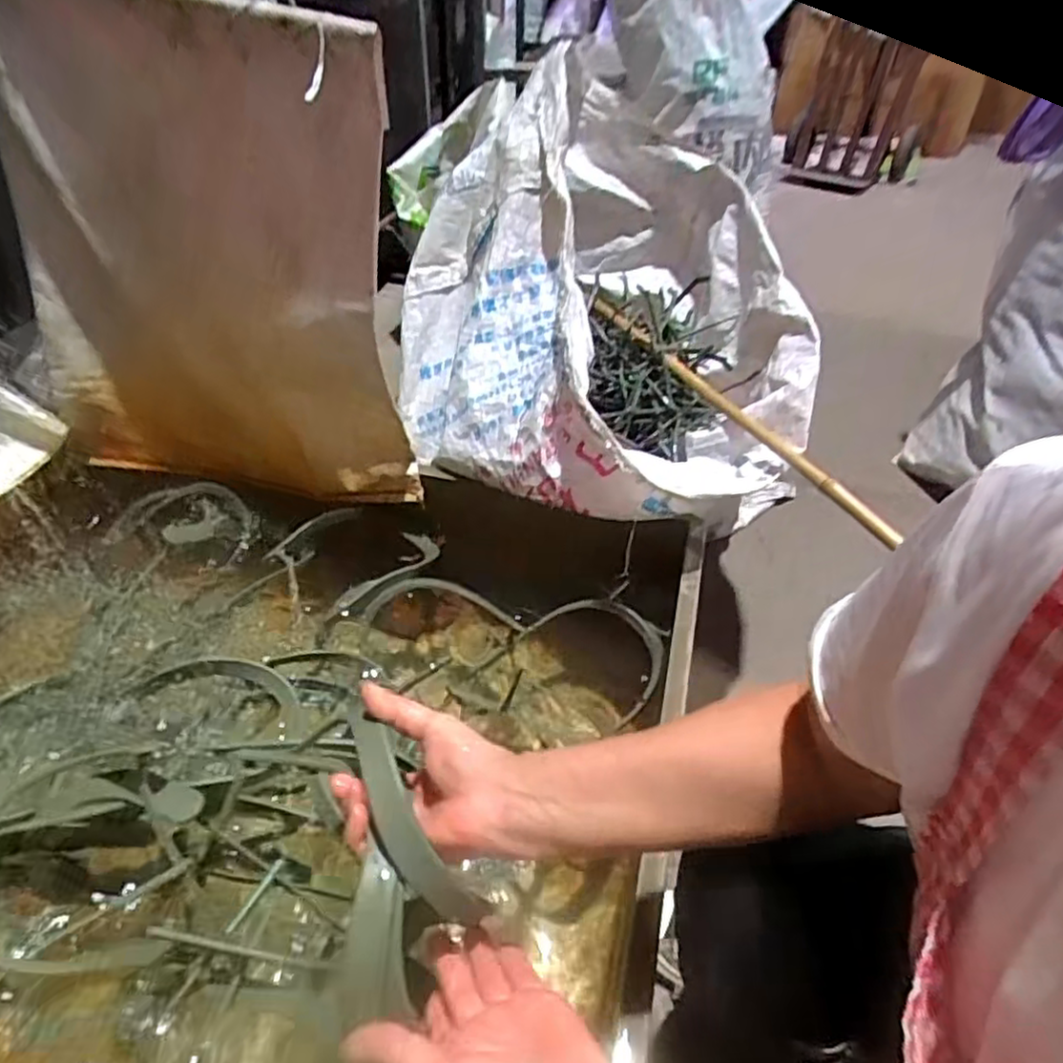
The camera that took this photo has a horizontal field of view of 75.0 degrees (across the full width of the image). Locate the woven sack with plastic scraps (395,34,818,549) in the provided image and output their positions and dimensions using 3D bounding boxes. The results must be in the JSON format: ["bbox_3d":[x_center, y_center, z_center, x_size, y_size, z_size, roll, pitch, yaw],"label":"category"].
[{"bbox_3d":[0.069,-0.306,0.917,0.480,0.378,0.574,-5,42,-8],"label":"woven sack with plastic scraps"}]

